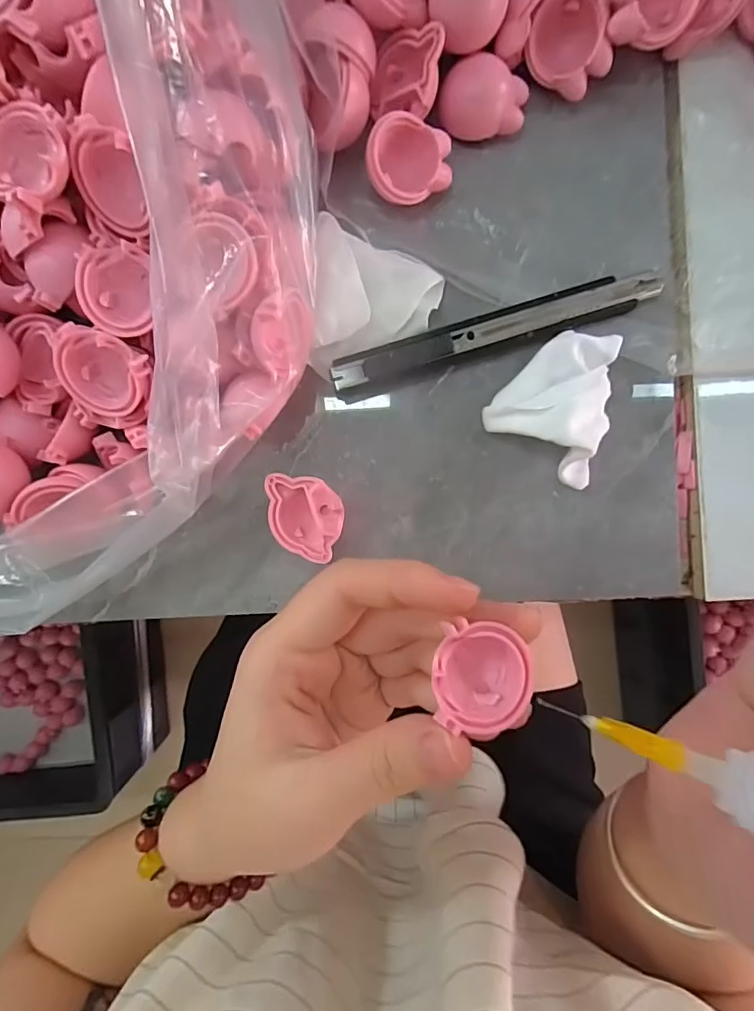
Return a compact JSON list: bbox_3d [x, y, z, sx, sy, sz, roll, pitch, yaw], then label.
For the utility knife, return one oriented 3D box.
[{"bbox_3d":[0.047,-0.070,0.193,0.132,0.004,0.015,-17,92,-1],"label":"utility knife"}]

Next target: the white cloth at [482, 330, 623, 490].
[{"bbox_3d":[0.069,-0.040,0.188,0.045,0.020,0.056,11,91,-1],"label":"white cloth"}]

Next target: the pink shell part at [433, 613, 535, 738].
[{"bbox_3d":[0.031,0.049,0.140,0.027,0.014,0.029,9,92,-5],"label":"pink shell part"}]

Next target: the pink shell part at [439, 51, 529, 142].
[{"bbox_3d":[0.042,-0.158,0.190,0.033,0.009,0.025,3,91,-1],"label":"pink shell part"}]

